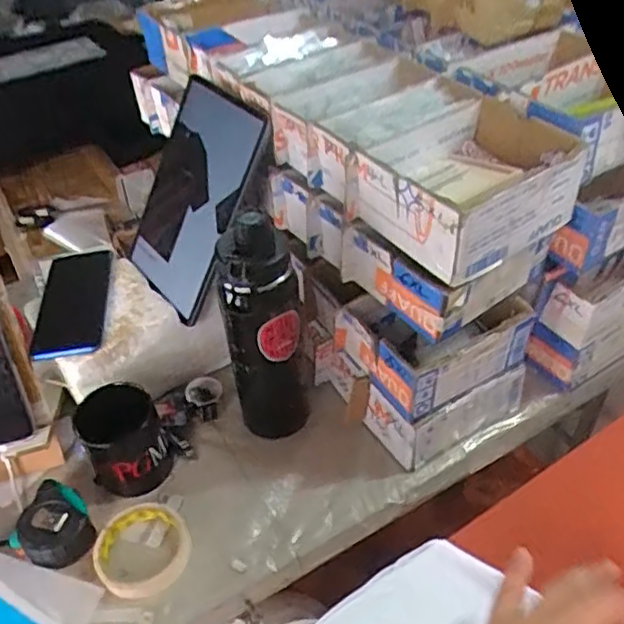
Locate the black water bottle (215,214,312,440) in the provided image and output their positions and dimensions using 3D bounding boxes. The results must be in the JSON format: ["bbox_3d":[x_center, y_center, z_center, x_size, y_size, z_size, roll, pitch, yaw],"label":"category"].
[{"bbox_3d":[-0.049,0.030,0.669,0.078,0.272,0.061,-10,43,-6],"label":"black water bottle"}]

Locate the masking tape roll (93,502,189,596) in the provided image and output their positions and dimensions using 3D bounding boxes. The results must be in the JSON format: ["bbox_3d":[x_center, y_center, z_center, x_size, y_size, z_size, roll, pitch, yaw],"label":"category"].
[{"bbox_3d":[-0.170,0.238,0.653,0.092,0.015,0.090,-3,43,2],"label":"masking tape roll"}]

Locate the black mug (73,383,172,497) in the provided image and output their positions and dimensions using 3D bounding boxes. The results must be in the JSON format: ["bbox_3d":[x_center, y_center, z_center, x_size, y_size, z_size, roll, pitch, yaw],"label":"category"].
[{"bbox_3d":[-0.203,0.140,0.704,0.083,0.084,0.072,-19,45,-15],"label":"black mug"}]

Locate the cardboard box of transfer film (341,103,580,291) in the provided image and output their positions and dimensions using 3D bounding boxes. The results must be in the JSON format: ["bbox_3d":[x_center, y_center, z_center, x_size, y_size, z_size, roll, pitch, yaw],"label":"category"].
[{"bbox_3d":[0.145,-0.117,0.601,0.173,0.074,0.140,-30,48,-25],"label":"cardboard box of transfer film"}]

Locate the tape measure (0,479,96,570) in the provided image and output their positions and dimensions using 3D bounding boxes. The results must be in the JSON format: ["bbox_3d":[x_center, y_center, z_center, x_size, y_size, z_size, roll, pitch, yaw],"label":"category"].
[{"bbox_3d":[-0.263,0.220,0.669,0.081,0.043,0.079,-3,43,2],"label":"tape measure"}]

